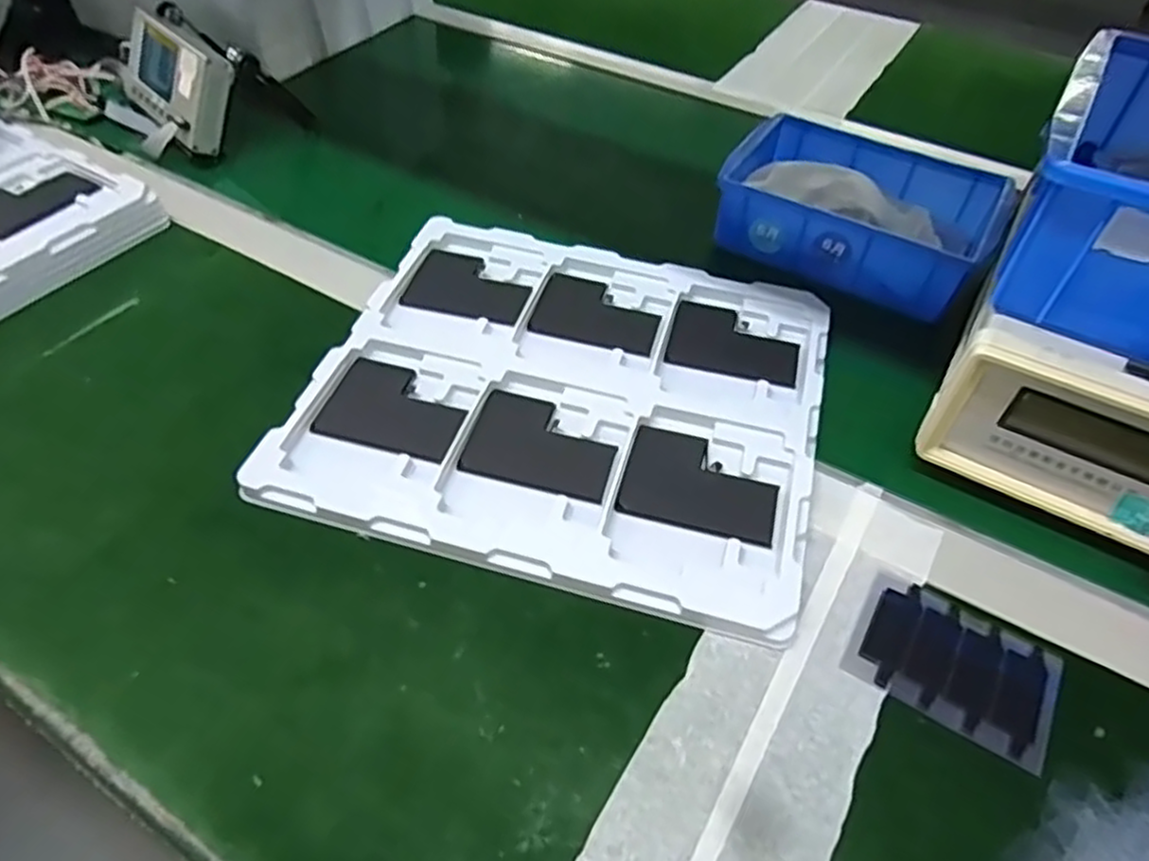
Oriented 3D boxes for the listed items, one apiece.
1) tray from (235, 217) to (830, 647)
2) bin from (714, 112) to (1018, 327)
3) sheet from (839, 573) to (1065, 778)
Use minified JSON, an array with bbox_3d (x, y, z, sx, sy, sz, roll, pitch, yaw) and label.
[{"bbox_3d":[-0.003,-0.027,0.471,0.314,0.013,0.274,14,51,10],"label":"tray"},{"bbox_3d":[0.222,-0.175,0.567,0.199,0.053,0.142,28,54,20],"label":"bin"},{"bbox_3d":[0.191,0.117,0.362,0.094,0.004,0.065,27,54,20],"label":"sheet"}]

